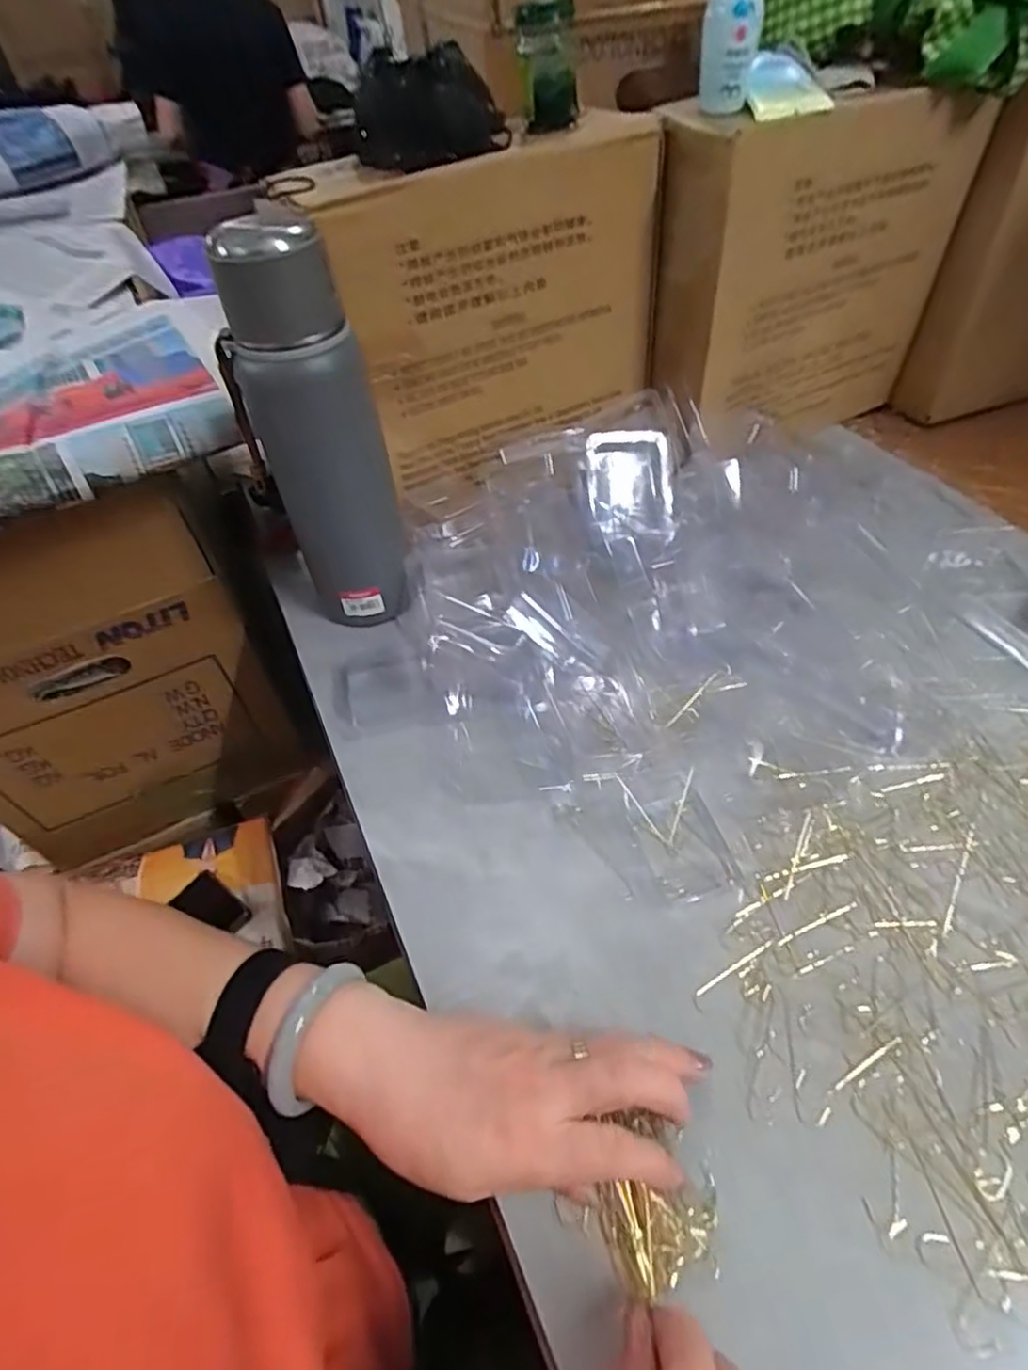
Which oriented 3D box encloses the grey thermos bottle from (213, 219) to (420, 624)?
[{"bbox_3d":[-0.133,-0.158,0.463,0.089,0.267,0.066,-17,51,-10],"label":"grey thermos bottle"}]

